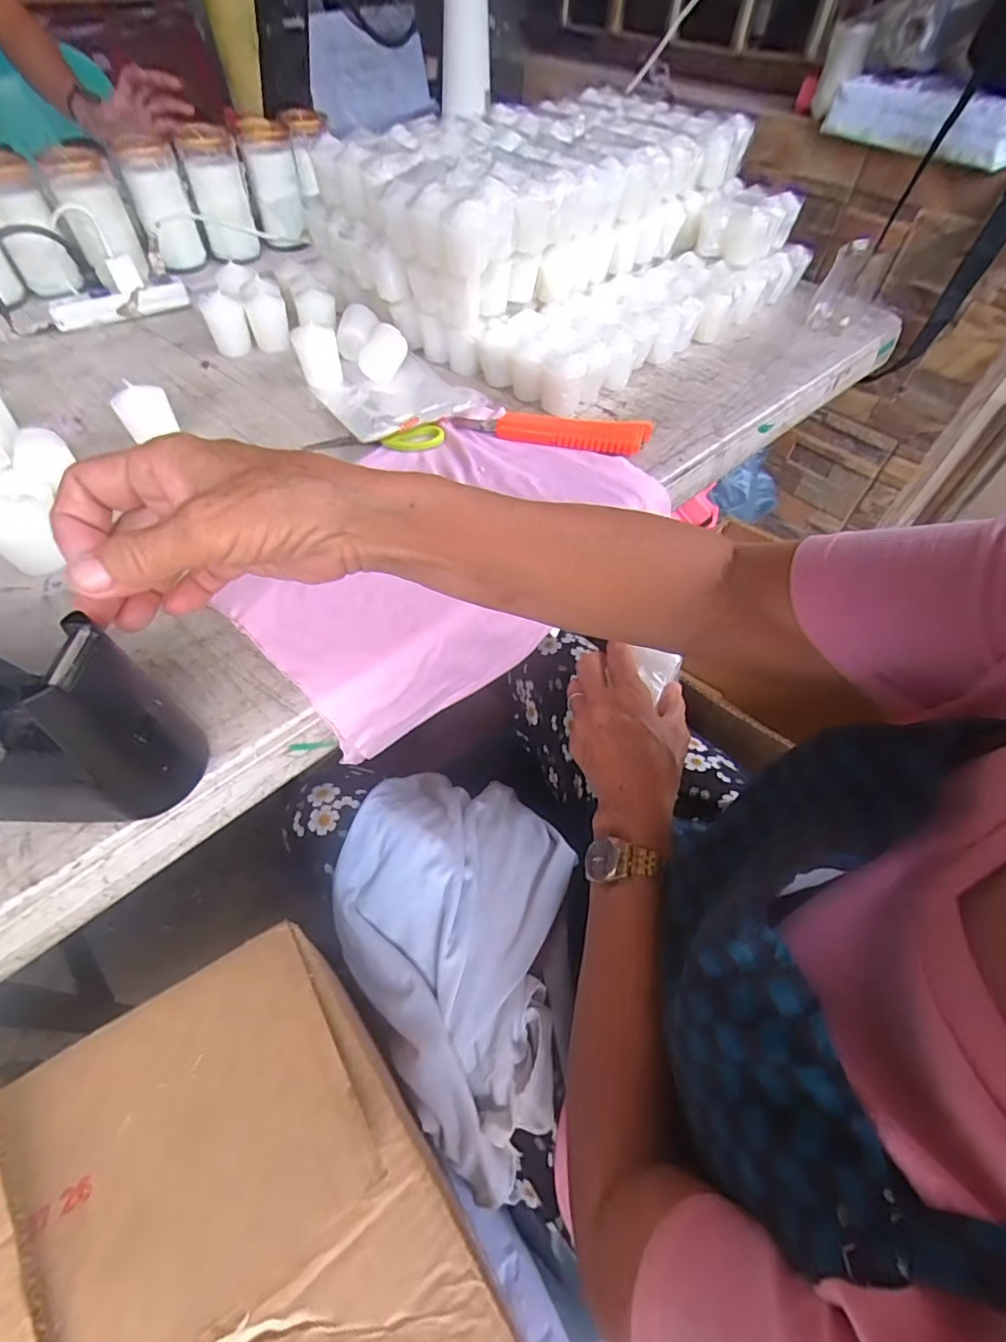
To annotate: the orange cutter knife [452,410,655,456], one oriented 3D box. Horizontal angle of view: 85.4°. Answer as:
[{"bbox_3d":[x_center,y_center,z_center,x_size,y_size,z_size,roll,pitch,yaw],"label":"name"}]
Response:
[{"bbox_3d":[0.043,-0.209,0.468,0.165,0.019,0.025,8,54,3],"label":"orange cutter knife"}]

